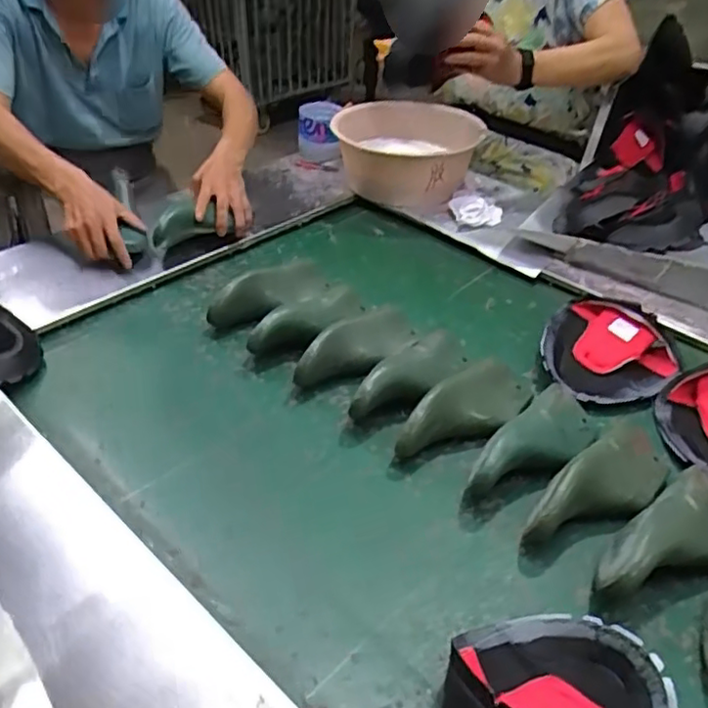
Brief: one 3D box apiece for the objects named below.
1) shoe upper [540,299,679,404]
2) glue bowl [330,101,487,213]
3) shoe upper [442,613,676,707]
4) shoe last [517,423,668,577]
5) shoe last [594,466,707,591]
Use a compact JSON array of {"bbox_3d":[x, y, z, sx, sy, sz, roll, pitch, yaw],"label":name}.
[{"bbox_3d":[0.358,-0.005,0.911,0.181,0.047,0.189,7,38,11],"label":"shoe upper"},{"bbox_3d":[0.115,-0.422,1.390,0.307,0.160,0.307,5,38,0],"label":"glue bowl"},{"bbox_3d":[0.165,0.276,0.532,0.207,0.096,0.163,-1,38,-5],"label":"shoe upper"},{"bbox_3d":[0.271,0.150,0.714,0.222,0.067,0.088,-28,47,-34],"label":"shoe last"},{"bbox_3d":[0.332,0.190,0.669,0.212,0.056,0.093,-22,45,-29],"label":"shoe last"}]

